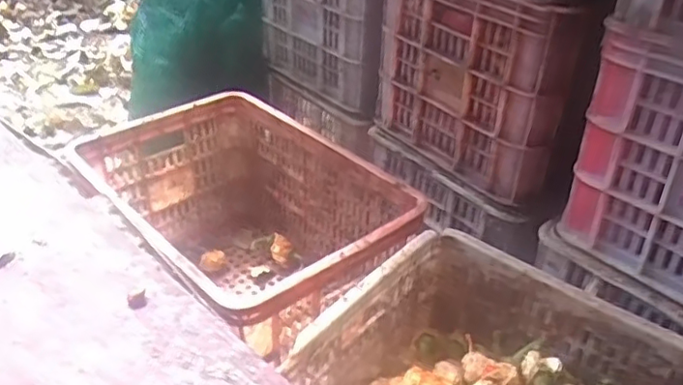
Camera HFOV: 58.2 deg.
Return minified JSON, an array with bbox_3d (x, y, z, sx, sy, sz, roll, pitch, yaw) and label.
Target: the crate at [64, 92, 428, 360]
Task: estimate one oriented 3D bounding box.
[{"bbox_3d":[-0.169,0.087,1.022,0.531,0.299,0.397,30,43,34],"label":"crate"}]

